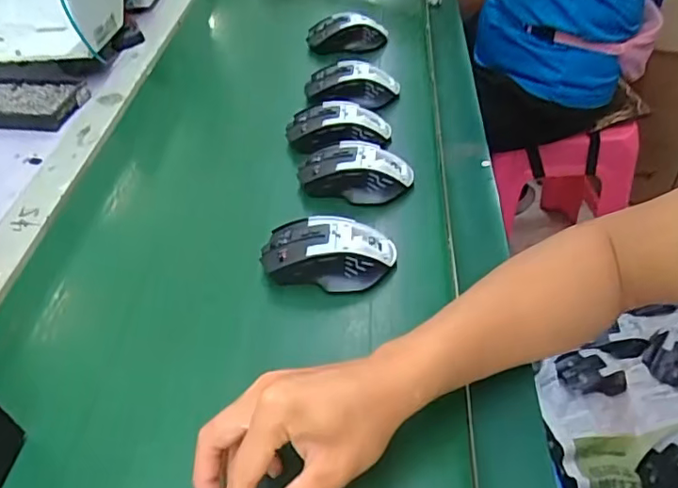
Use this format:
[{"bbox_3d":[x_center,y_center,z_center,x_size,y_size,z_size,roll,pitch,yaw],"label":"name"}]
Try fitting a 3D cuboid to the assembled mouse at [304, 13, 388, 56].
[{"bbox_3d":[0.016,-0.311,0.835,0.123,0.039,0.063,-11,44,-6],"label":"assembled mouse"}]

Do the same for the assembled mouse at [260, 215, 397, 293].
[{"bbox_3d":[-0.010,0.007,0.501,0.114,0.036,0.060,2,44,8],"label":"assembled mouse"}]

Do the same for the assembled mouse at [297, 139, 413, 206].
[{"bbox_3d":[0.015,-0.074,0.586,0.120,0.039,0.075,5,45,10],"label":"assembled mouse"}]

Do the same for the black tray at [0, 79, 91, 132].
[{"bbox_3d":[-0.417,-0.186,0.751,0.148,0.024,0.092,2,44,8],"label":"black tray"}]

